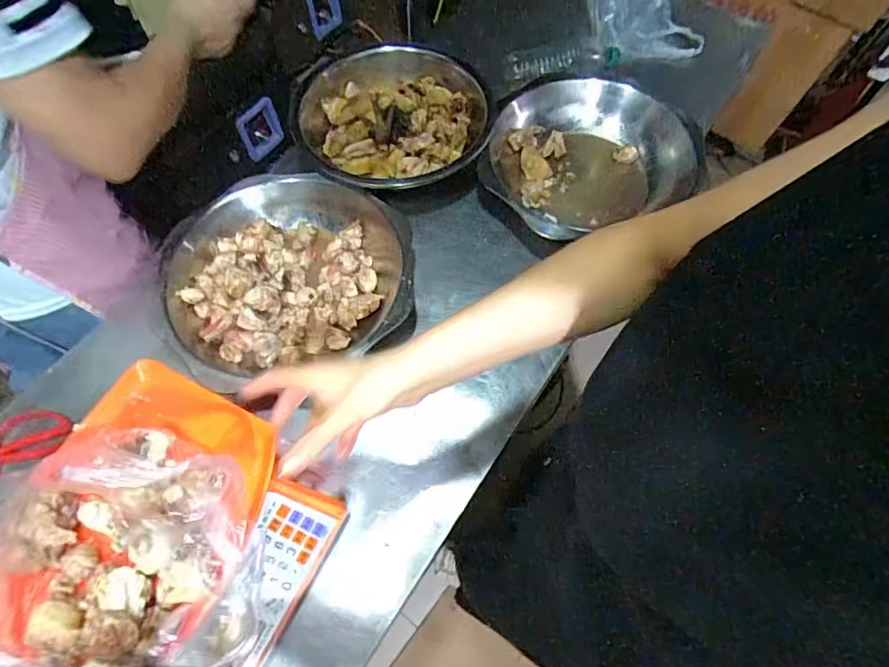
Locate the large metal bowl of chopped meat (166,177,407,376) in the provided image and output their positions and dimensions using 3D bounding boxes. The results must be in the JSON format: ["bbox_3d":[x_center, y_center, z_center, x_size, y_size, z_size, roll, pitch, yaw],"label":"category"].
[{"bbox_3d":[-0.224,-0.077,0.700,0.353,0.090,0.318,-15,65,-6],"label":"large metal bowl of chopped meat"}]

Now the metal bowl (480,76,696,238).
[{"bbox_3d":[0.219,-0.292,0.799,0.346,0.079,0.283,-24,67,-10],"label":"metal bowl"}]

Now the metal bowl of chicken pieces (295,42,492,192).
[{"bbox_3d":[-0.085,-0.358,0.819,0.301,0.099,0.316,0,65,1],"label":"metal bowl of chicken pieces"}]

